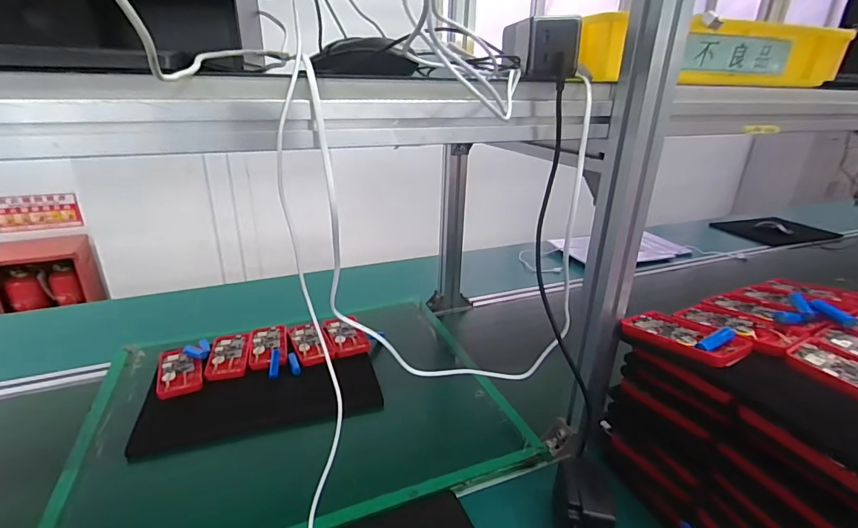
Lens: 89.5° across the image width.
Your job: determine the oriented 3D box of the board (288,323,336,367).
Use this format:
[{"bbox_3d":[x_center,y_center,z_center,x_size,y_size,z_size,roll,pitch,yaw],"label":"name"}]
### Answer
[{"bbox_3d":[-0.216,0.149,0.799,0.063,0.019,0.121,-12,26,-28],"label":"board"}]

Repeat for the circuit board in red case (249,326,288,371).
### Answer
[{"bbox_3d":[-0.293,0.151,0.790,0.064,0.015,0.131,-6,24,-17],"label":"circuit board in red case"}]

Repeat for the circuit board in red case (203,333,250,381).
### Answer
[{"bbox_3d":[-0.354,0.160,0.766,0.063,0.010,0.128,-3,24,-16],"label":"circuit board in red case"}]

